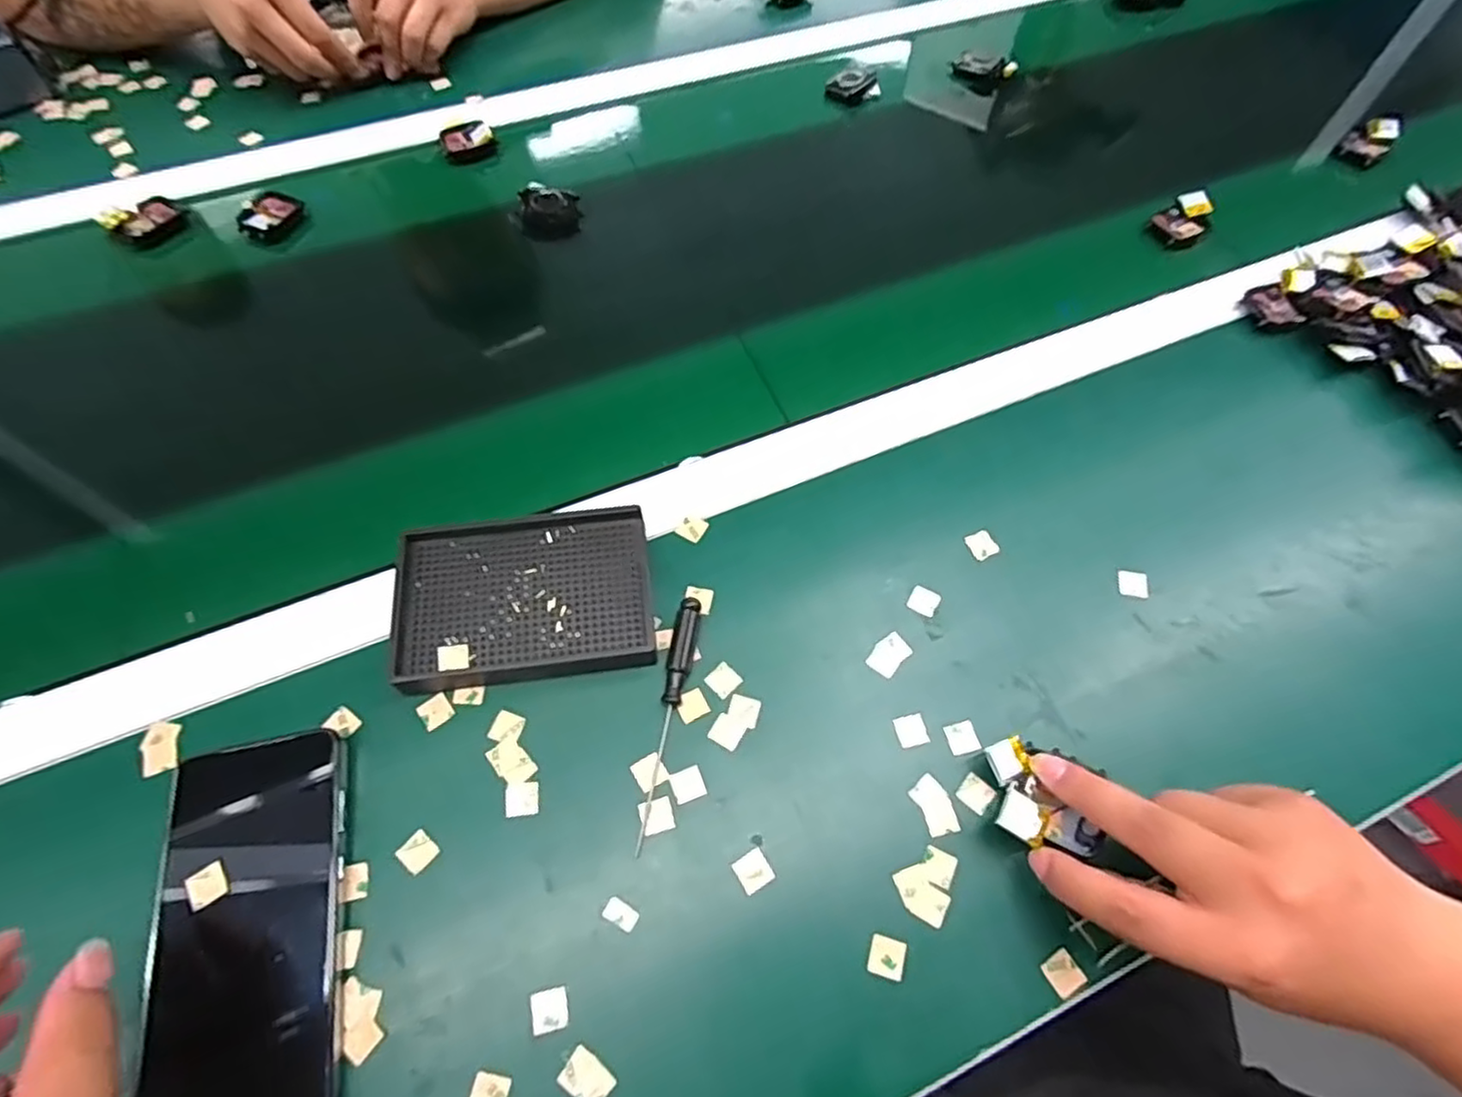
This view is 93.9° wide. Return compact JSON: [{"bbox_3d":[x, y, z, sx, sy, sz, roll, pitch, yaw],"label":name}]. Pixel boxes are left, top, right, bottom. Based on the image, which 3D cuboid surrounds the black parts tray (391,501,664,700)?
[{"bbox_3d":[-0.113,0.027,0.381,0.134,0.023,0.090,-6,62,-4],"label":"black parts tray"}]

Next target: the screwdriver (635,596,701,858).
[{"bbox_3d":[-0.031,0.087,0.357,0.014,0.011,0.130,6,61,3],"label":"screwdriver"}]

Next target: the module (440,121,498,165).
[{"bbox_3d":[-0.228,-0.354,0.593,0.045,0.010,0.039,-20,63,-11],"label":"module"}]

